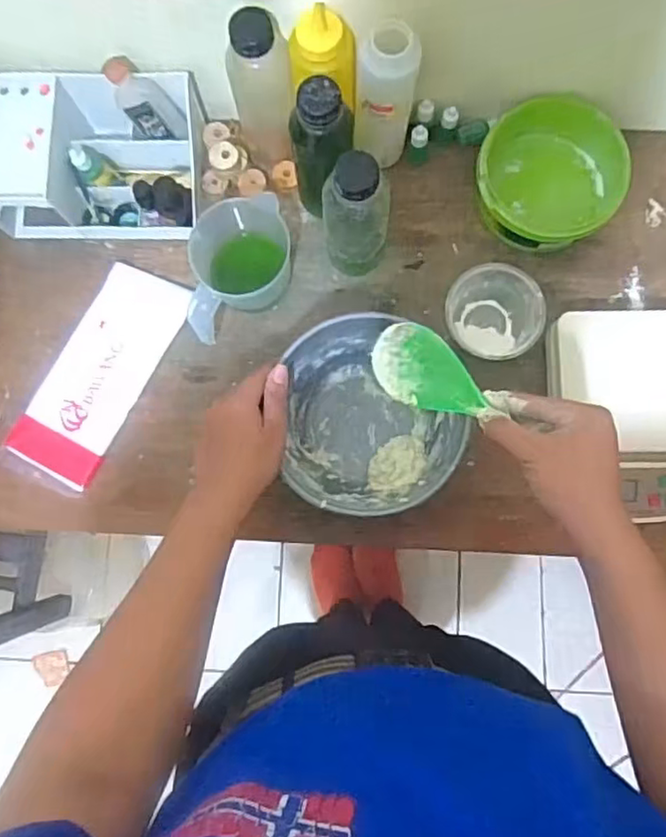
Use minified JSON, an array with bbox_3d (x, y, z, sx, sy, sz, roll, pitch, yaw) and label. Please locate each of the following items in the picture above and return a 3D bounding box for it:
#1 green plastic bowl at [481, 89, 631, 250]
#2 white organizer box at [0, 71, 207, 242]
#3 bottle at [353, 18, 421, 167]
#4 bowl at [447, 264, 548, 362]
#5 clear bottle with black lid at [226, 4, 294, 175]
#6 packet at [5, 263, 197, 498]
[{"bbox_3d":[0.240,-0.267,0.702,0.155,0.055,0.147,0,82,1],"label":"green plastic bowl"},{"bbox_3d":[-0.268,-0.298,0.701,0.232,0.090,0.176,4,82,2],"label":"white organizer box"},{"bbox_3d":[0.054,-0.321,0.648,0.056,0.183,0.047,9,83,3],"label":"bottle"},{"bbox_3d":[0.173,-0.114,0.690,0.099,0.065,0.092,0,82,1],"label":"bowl"},{"bbox_3d":[-0.078,-0.348,0.651,0.062,0.171,0.067,-16,82,-1],"label":"clear bottle with black lid"},{"bbox_3d":[-0.262,-0.054,0.713,0.102,0.014,0.253,29,84,5],"label":"packet"}]

